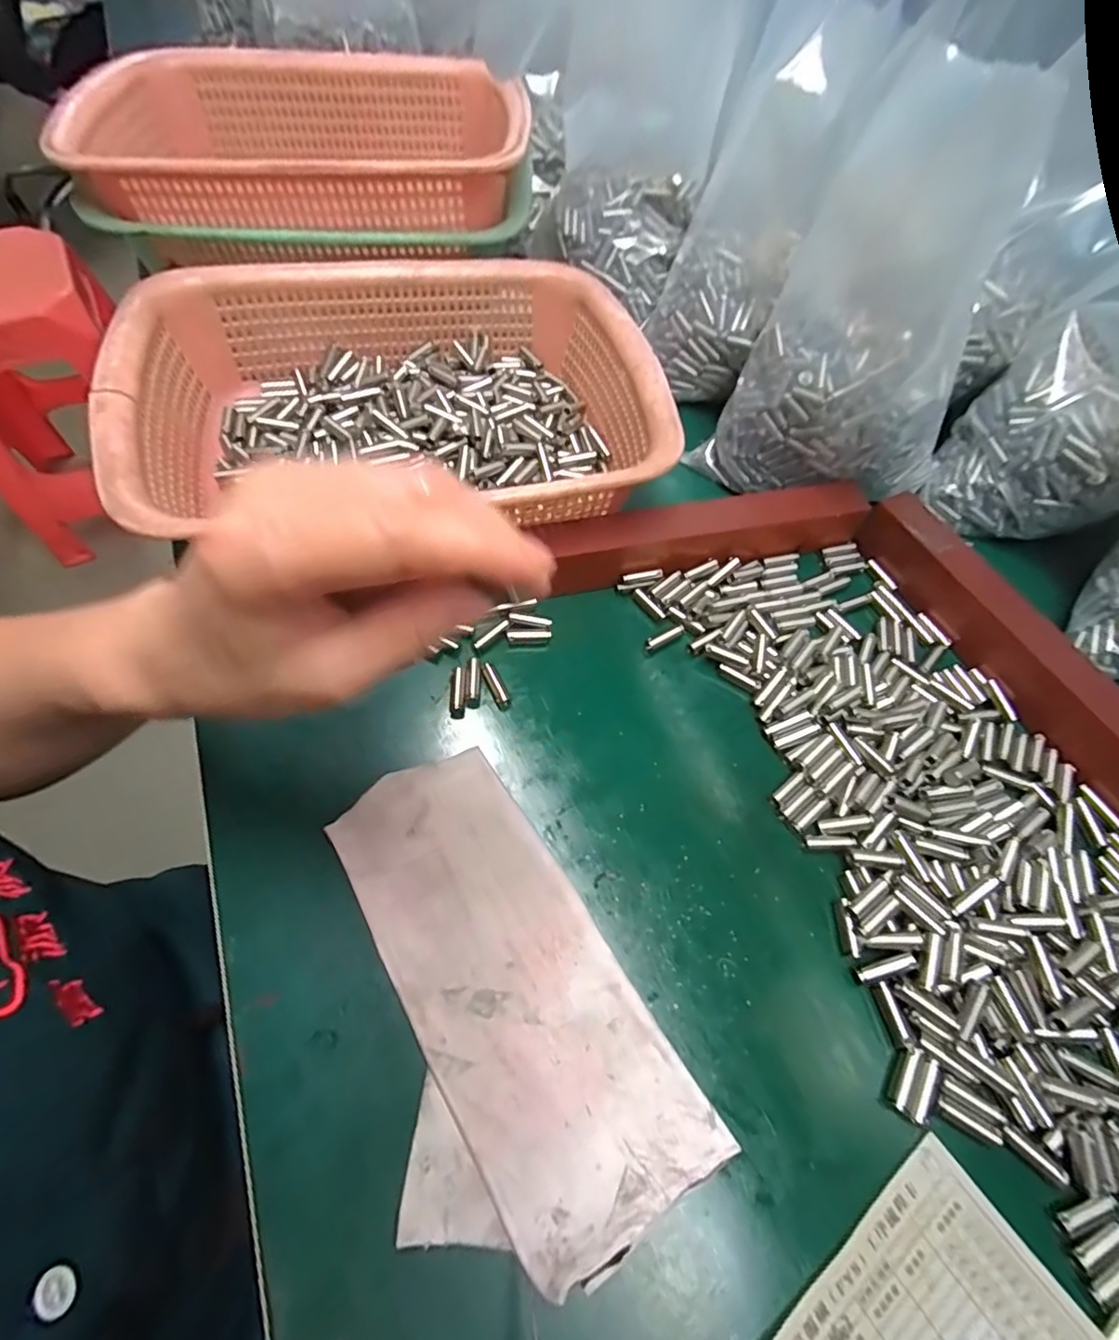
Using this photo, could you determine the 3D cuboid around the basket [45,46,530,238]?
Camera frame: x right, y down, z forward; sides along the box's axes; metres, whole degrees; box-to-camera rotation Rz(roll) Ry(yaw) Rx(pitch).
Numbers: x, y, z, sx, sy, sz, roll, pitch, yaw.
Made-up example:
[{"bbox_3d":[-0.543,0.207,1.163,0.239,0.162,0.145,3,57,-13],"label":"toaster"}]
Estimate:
[{"bbox_3d":[-0.175,-0.378,0.417,0.292,0.073,0.219,-7,63,-7],"label":"basket"}]

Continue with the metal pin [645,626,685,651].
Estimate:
[{"bbox_3d":[0.062,-0.019,0.336,0.027,0.005,0.006,-25,67,-15],"label":"metal pin"}]

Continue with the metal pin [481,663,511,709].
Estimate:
[{"bbox_3d":[-0.035,0.007,0.312,0.008,0.005,0.028,-23,66,-14],"label":"metal pin"}]

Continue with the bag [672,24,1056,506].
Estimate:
[{"bbox_3d":[0.178,-0.182,0.324,0.132,0.182,0.105,39,67,16],"label":"bag"}]

